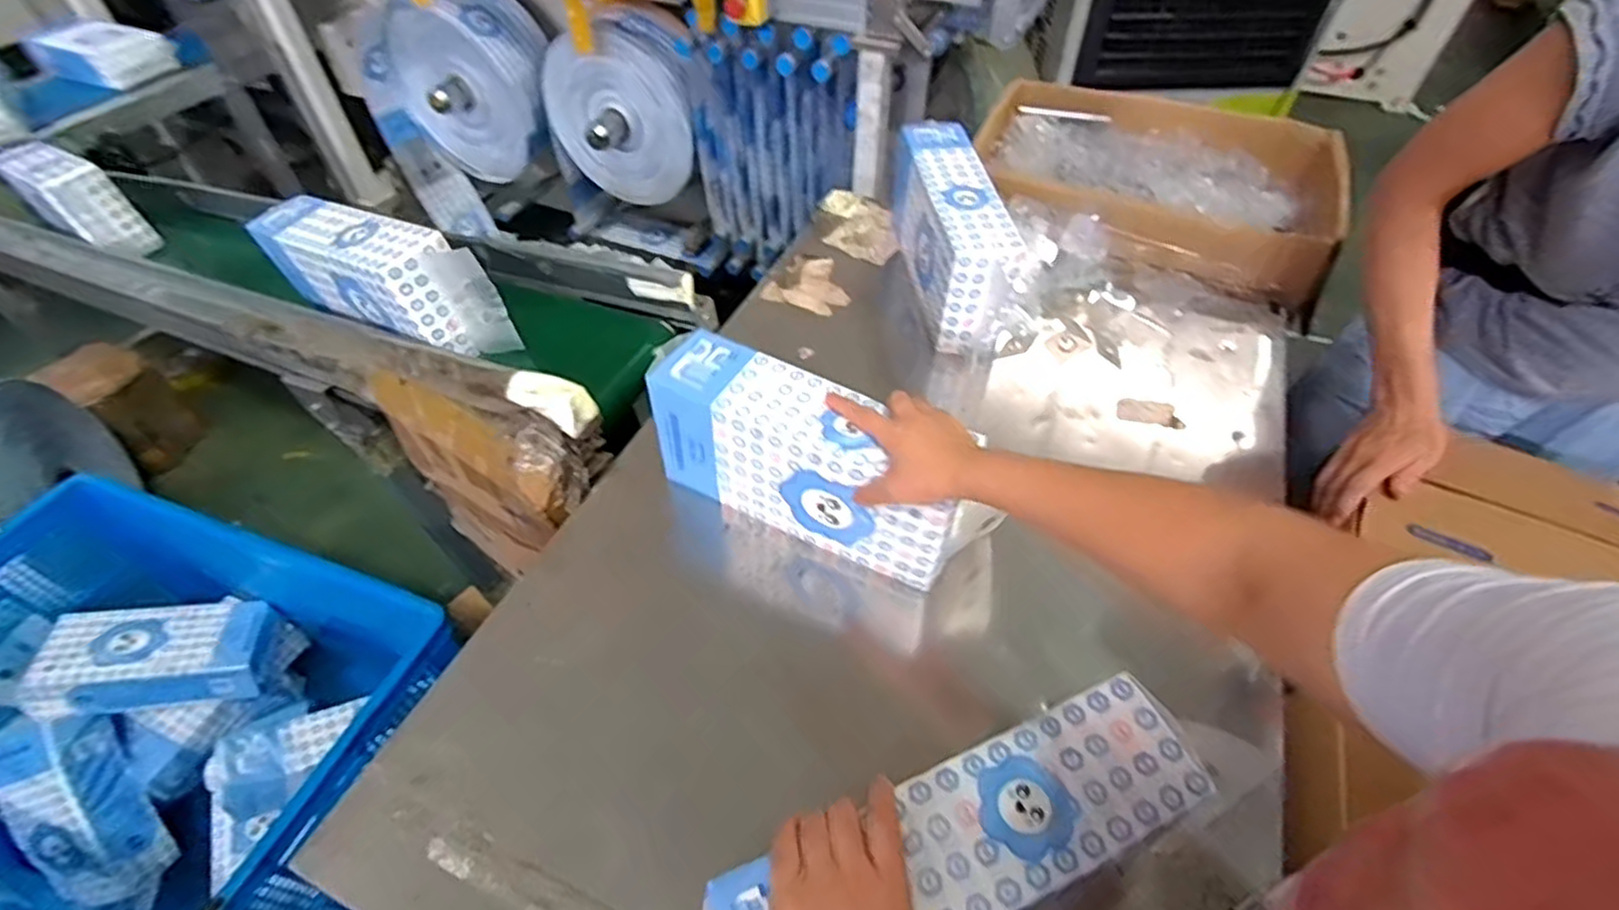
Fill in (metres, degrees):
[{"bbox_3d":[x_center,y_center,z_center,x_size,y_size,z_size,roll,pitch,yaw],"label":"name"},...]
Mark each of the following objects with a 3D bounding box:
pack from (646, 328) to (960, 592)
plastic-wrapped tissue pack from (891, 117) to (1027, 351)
[{"bbox_3d":[0.000,0.004,0.713,0.305,0.155,0.087,21,53,17],"label":"pack"},{"bbox_3d":[0.198,-0.310,0.983,0.096,0.158,0.318,-4,50,-4],"label":"plastic-wrapped tissue pack"}]

